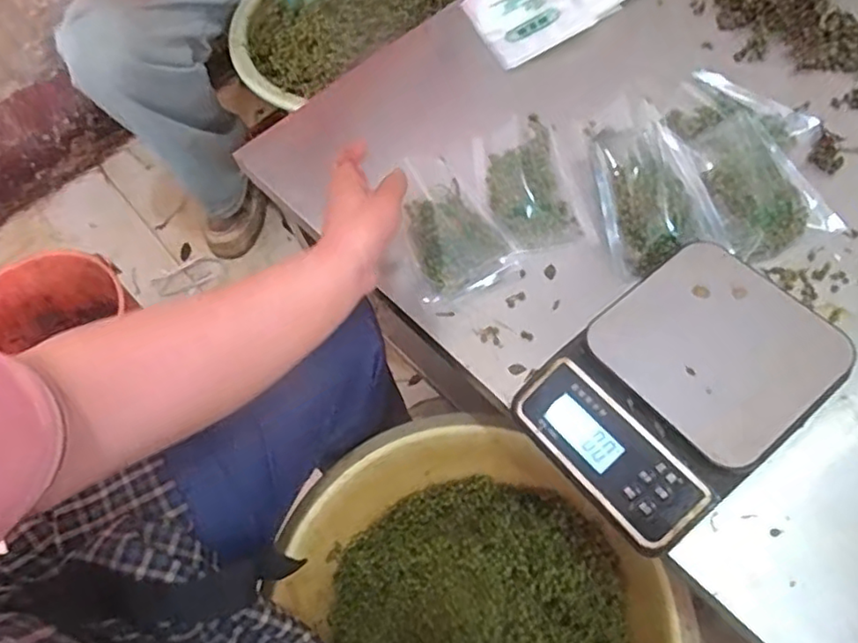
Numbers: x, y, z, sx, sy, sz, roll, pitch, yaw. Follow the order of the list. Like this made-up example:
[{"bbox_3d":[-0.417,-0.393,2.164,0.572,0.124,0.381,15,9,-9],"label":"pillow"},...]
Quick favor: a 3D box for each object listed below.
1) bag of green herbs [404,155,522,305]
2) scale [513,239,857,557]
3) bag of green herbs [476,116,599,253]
[{"bbox_3d":[0.025,-0.088,0.568,0.089,0.045,0.128,-14,60,0],"label":"bag of green herbs"},{"bbox_3d":[0.185,0.043,0.463,0.208,0.052,0.150,-37,64,-12],"label":"scale"},{"bbox_3d":[0.093,-0.132,0.590,0.082,0.028,0.133,-19,62,-3],"label":"bag of green herbs"}]

